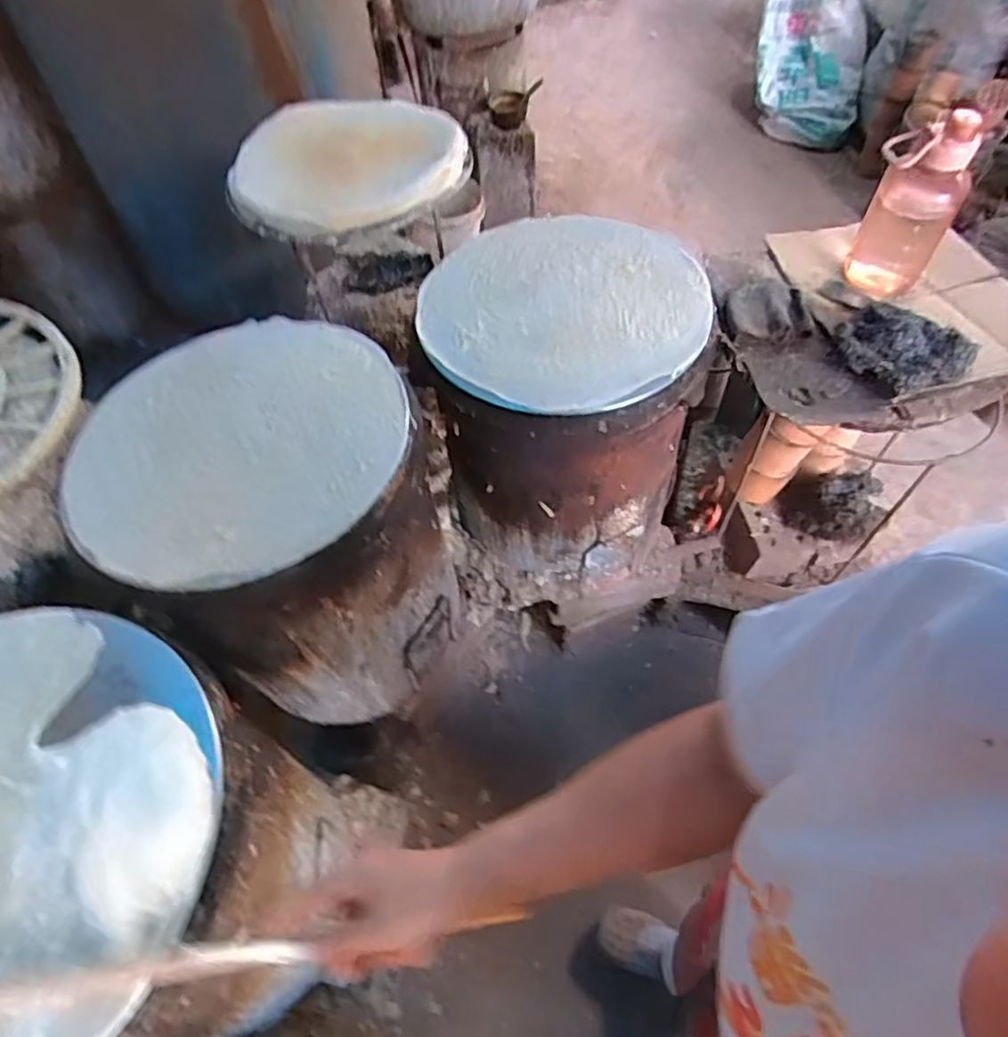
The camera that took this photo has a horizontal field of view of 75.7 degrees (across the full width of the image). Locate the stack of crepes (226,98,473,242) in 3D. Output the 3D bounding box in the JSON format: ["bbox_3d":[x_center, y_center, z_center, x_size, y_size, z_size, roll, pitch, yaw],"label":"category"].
[{"bbox_3d":[-0.242,-0.581,1.053,0.350,0.050,0.370,7,56,9],"label":"stack of crepes"}]

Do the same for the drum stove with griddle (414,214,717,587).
[{"bbox_3d":[0.084,-0.144,1.015,0.366,0.460,0.372,8,57,10],"label":"drum stove with griddle"}]

